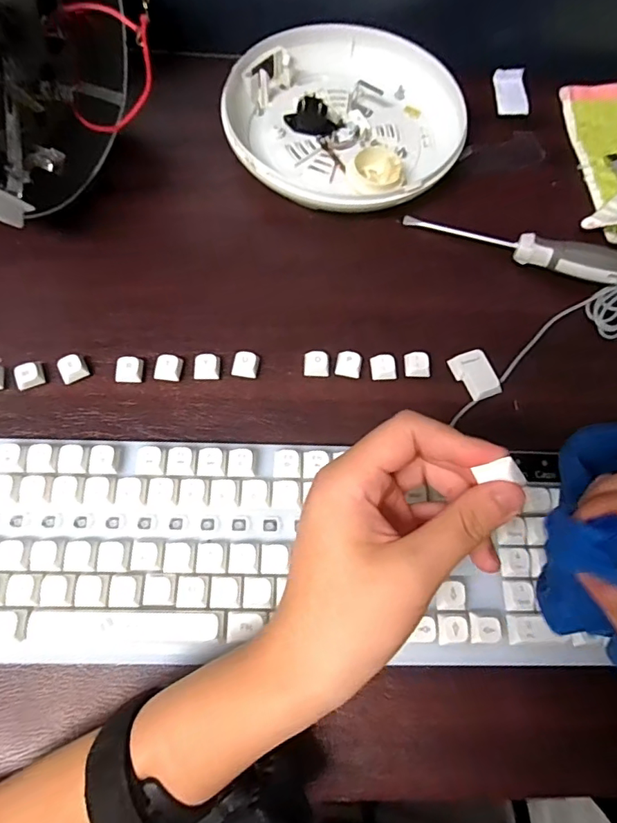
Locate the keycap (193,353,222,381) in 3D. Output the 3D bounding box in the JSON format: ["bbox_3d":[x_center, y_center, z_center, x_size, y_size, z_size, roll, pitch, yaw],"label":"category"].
[{"bbox_3d":[-0.072,-0.032,0.361,0.019,0.011,0.018,1,68,-3],"label":"keycap"}]

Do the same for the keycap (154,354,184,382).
[{"bbox_3d":[-0.100,-0.031,0.360,0.018,0.011,0.018,11,68,1],"label":"keycap"}]

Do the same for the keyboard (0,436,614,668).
[{"bbox_3d":[-0.039,0.082,0.309,0.387,0.027,0.127,2,68,-2],"label":"keyboard"}]

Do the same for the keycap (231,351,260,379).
[{"bbox_3d":[-0.045,-0.033,0.364,0.018,0.011,0.017,14,68,2],"label":"keycap"}]

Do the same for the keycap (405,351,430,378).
[{"bbox_3d":[0.080,-0.035,0.370,0.018,0.006,0.019,0,68,-3],"label":"keycap"}]

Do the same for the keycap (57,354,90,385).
[{"bbox_3d":[-0.165,-0.030,0.356,0.019,0.011,0.018,-28,72,-13],"label":"keycap"}]

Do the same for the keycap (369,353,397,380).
[{"bbox_3d":[0.055,-0.033,0.368,0.018,0.006,0.019,-3,69,-4],"label":"keycap"}]

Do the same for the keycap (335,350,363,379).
[{"bbox_3d":[0.030,-0.035,0.367,0.019,0.008,0.019,11,68,2],"label":"keycap"}]

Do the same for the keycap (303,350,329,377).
[{"bbox_3d":[0.006,-0.035,0.366,0.018,0.010,0.018,4,68,-1],"label":"keycap"}]

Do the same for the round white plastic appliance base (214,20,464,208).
[{"bbox_3d":[0.033,-0.255,0.440,0.197,0.037,0.199,1,68,-3],"label":"round white plastic appliance base"}]

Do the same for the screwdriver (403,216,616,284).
[{"bbox_3d":[0.165,-0.136,0.401,0.173,0.028,0.023,22,69,6],"label":"screwdriver"}]

